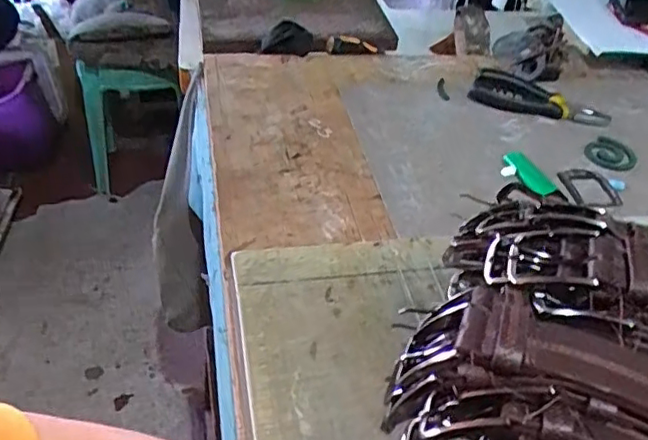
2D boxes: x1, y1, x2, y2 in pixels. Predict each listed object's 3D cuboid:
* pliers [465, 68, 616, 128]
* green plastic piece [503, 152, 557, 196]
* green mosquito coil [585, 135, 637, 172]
[{"bbox_3d":[0.252,-0.137,0.706,0.156,0.014,0.062,19,57,11],"label":"pliers"},{"bbox_3d":[0.209,-0.047,0.615,0.031,0.006,0.057,-29,72,-31],"label":"green plastic piece"},{"bbox_3d":[0.313,-0.072,0.660,0.052,0.011,0.054,2,39,-2],"label":"green mosquito coil"}]

